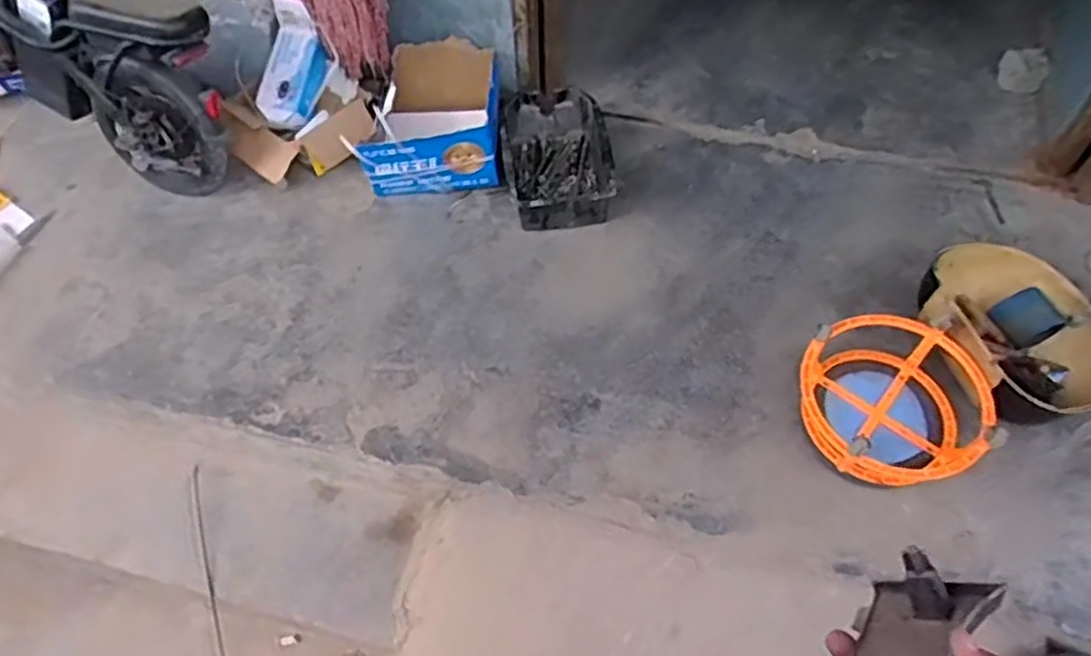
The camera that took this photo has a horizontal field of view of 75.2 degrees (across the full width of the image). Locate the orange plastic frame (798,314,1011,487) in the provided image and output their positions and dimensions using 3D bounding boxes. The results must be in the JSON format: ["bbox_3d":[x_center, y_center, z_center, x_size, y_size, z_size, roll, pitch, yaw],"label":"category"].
[{"bbox_3d":[0.656,0.143,1.343,0.332,0.219,0.313,11,58,10],"label":"orange plastic frame"}]

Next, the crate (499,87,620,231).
[{"bbox_3d":[0.028,-0.396,1.682,0.242,0.143,0.365,-6,56,-1],"label":"crate"}]

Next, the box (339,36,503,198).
[{"bbox_3d":[-0.275,-0.505,1.722,0.325,0.244,0.278,-5,56,1],"label":"box"}]

